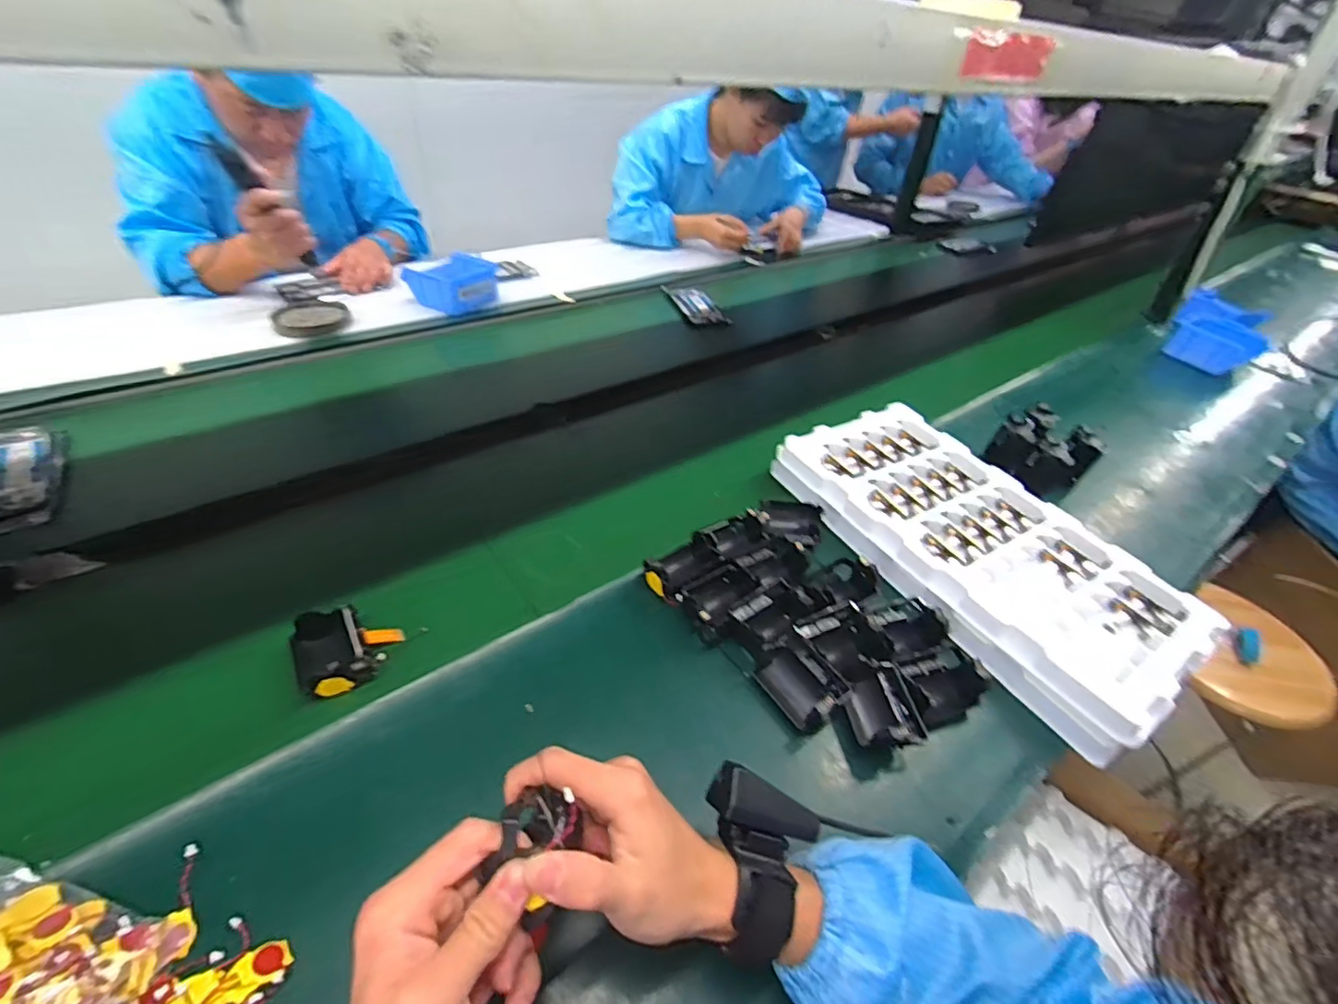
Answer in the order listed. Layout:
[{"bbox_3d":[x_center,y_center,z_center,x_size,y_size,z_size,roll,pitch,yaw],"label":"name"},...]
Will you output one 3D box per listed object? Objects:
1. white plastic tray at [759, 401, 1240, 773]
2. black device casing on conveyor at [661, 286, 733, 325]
[{"bbox_3d":[0.347,0.039,0.641,0.247,0.046,0.435,-19,47,-27],"label":"white plastic tray"},{"bbox_3d":[0.058,-0.404,1.163,0.088,0.014,0.196,-11,44,-20],"label":"black device casing on conveyor"}]

